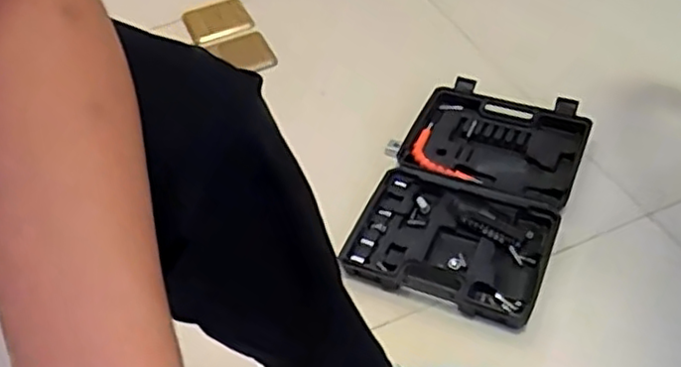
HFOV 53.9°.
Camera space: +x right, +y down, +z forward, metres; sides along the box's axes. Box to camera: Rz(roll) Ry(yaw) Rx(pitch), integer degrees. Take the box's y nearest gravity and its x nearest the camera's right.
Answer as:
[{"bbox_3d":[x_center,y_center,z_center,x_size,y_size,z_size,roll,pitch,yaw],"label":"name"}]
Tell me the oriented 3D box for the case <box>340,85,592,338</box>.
[{"bbox_3d":[0.183,0.008,0.933,0.244,0.040,0.381,16,50,20],"label":"case"}]

